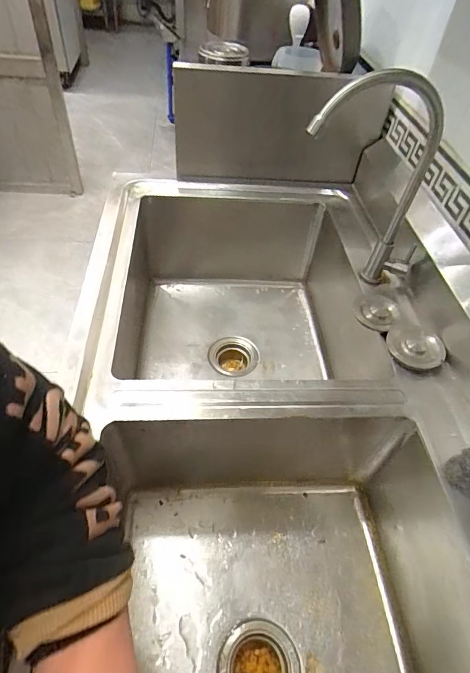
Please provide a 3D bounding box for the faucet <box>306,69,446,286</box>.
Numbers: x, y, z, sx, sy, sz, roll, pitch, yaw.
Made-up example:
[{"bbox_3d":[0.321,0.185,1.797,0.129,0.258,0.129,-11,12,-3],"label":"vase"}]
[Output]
[{"bbox_3d":[0.196,-0.217,0.607,0.220,0.314,0.055,2,49,-5],"label":"faucet"}]

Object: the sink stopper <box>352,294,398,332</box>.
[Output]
[{"bbox_3d":[0.231,-0.043,0.657,0.068,0.021,0.069,3,49,-4],"label":"sink stopper"}]

